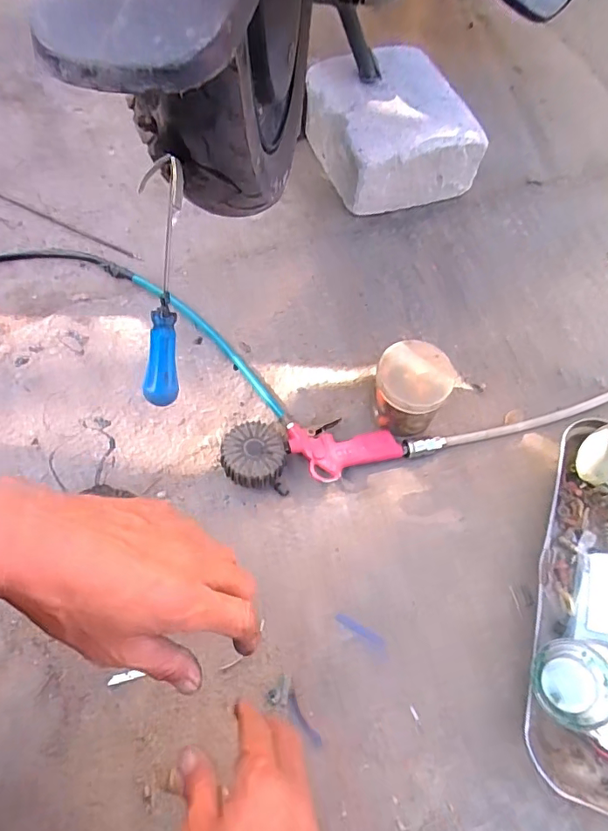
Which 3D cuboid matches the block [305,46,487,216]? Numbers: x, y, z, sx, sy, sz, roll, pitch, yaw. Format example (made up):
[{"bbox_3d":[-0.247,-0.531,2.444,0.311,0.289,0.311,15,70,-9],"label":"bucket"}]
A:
[{"bbox_3d":[0.128,-0.422,0.772,0.204,0.118,0.215,-19,65,-13],"label":"block"}]

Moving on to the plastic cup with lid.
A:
[{"bbox_3d":[0.119,-0.030,0.581,0.080,0.074,0.078,1,62,-2],"label":"plastic cup with lid"}]

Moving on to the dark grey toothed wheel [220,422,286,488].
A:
[{"bbox_3d":[-0.055,0.044,0.572,0.066,0.040,0.068,1,62,-2],"label":"dark grey toothed wheel"}]

